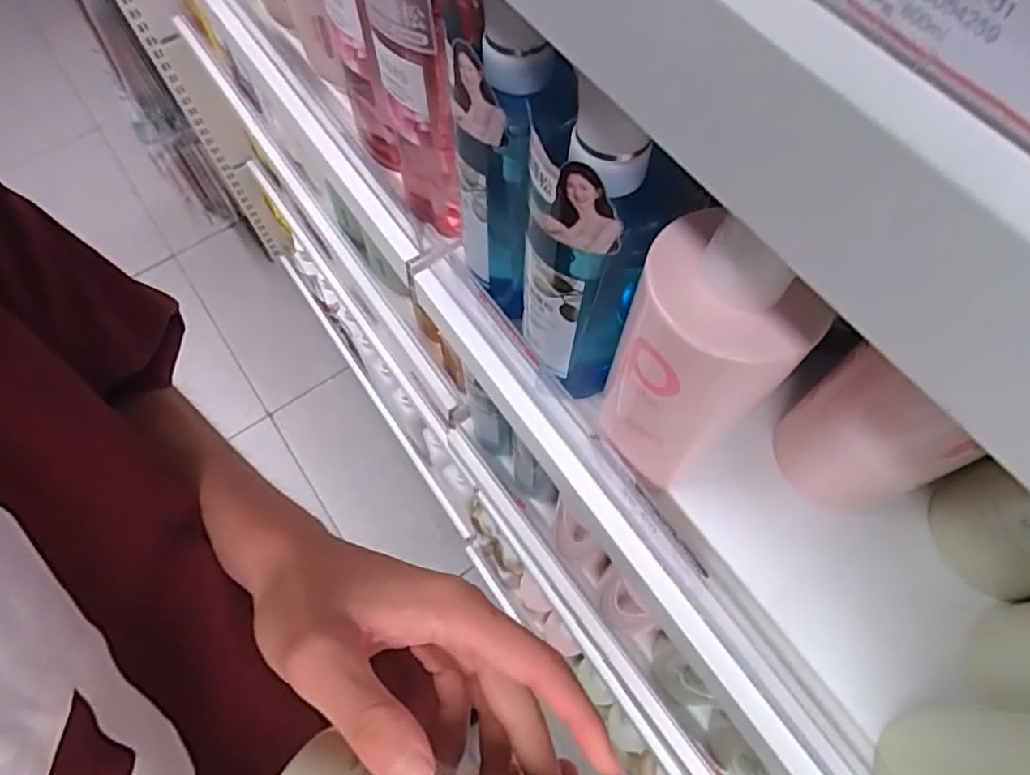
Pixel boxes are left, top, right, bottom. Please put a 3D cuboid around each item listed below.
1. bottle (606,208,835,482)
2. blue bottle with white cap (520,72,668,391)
[{"bbox_3d":[0.082,-0.010,0.317,0.058,0.182,0.077,-29,68,-11],"label":"bottle"},{"bbox_3d":[0.032,-0.064,0.338,0.057,0.198,0.062,-1,66,2],"label":"blue bottle with white cap"}]

